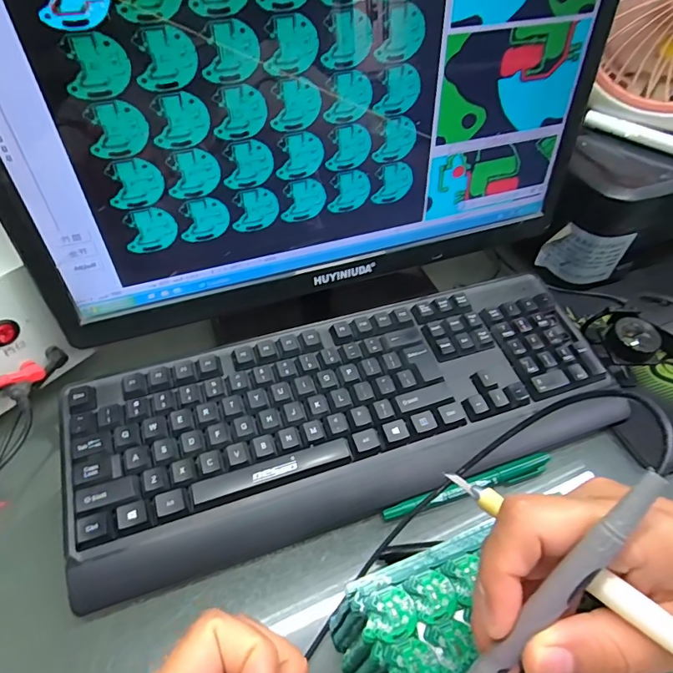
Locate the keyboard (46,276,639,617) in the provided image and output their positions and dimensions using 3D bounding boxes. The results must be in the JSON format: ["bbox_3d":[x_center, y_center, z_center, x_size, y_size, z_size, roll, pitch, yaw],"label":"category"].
[{"bbox_3d":[0.019,0.057,0.374,0.434,0.041,0.159,-15,52,-15],"label":"keyboard"}]

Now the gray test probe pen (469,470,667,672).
[{"bbox_3d":[0.068,0.103,0.165,0.010,0.138,0.012,38,13,25],"label":"gray test probe pen"}]

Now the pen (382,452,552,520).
[{"bbox_3d":[0.102,0.114,0.349,0.139,0.014,0.014,-14,52,-14],"label":"pen"}]

